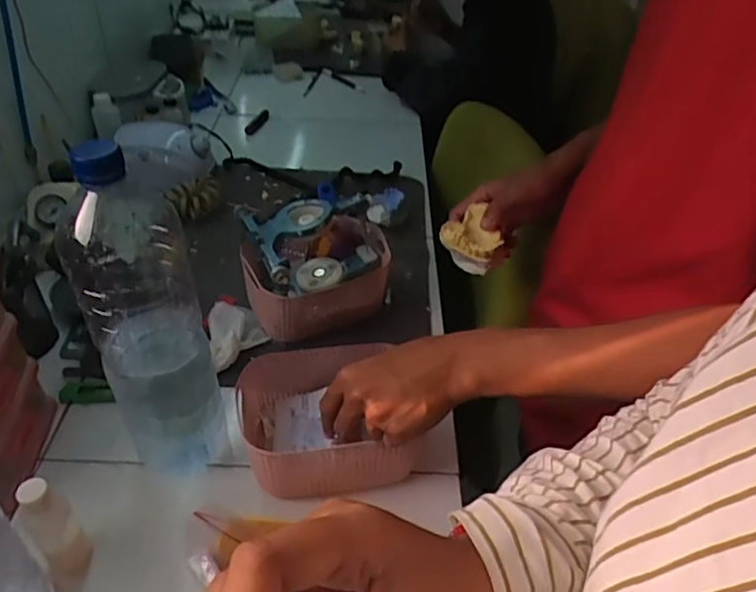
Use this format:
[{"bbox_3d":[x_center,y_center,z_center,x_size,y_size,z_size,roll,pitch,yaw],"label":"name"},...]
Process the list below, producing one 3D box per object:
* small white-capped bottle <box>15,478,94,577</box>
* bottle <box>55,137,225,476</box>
[{"bbox_3d":[-0.251,0.180,0.463,0.027,0.101,0.031,7,41,3],"label":"small white-capped bottle"},{"bbox_3d":[-0.183,0.022,0.482,0.084,0.307,0.078,-11,43,-17],"label":"bottle"}]

